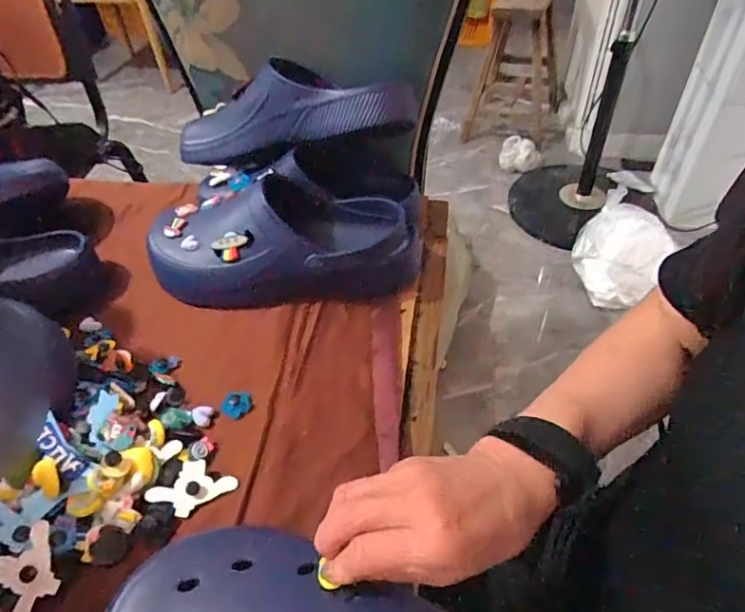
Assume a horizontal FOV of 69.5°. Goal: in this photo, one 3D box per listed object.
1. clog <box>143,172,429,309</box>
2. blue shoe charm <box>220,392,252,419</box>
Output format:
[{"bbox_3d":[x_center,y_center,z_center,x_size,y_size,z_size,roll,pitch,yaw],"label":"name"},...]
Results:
[{"bbox_3d":[-0.097,-0.067,0.559,0.288,0.093,0.108,5,47,8],"label":"clog"},{"bbox_3d":[-0.119,0.086,0.470,0.026,0.016,0.018,-25,50,-20],"label":"blue shoe charm"}]

